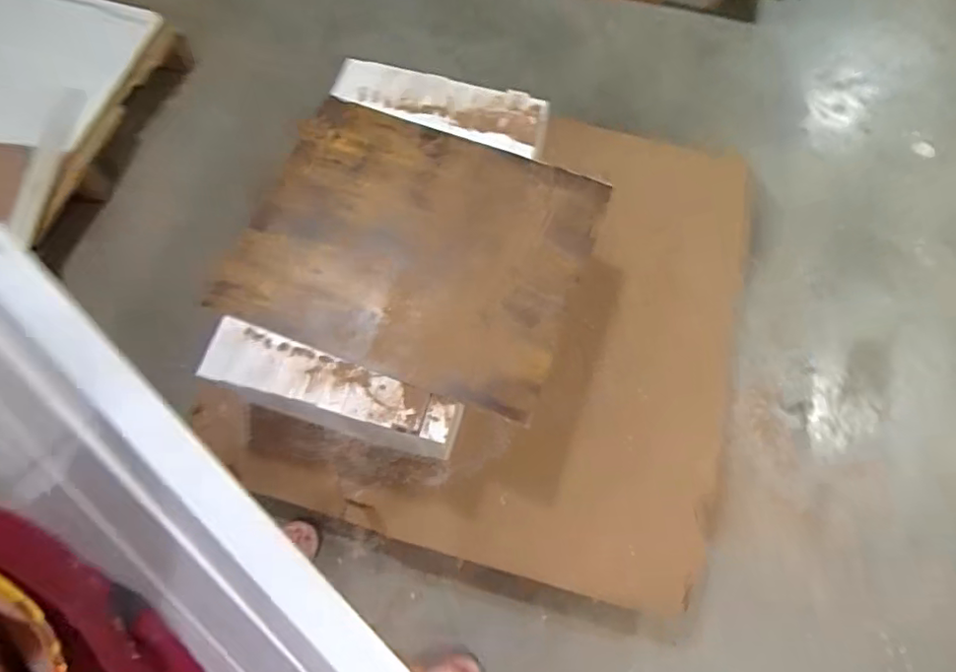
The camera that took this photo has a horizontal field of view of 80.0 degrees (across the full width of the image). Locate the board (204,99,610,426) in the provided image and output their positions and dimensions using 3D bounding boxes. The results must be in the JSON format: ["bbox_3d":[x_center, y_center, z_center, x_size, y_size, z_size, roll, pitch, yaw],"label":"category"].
[{"bbox_3d":[-0.135,-0.178,1.125,0.665,0.036,0.520,18,69,9],"label":"board"}]

